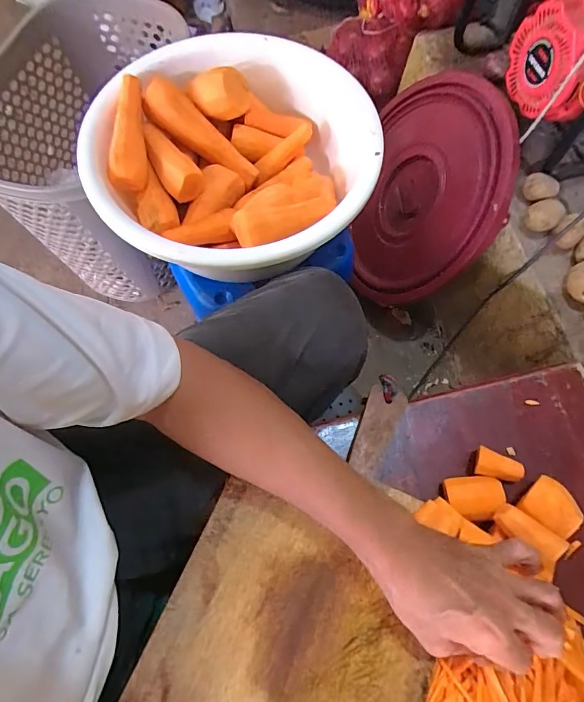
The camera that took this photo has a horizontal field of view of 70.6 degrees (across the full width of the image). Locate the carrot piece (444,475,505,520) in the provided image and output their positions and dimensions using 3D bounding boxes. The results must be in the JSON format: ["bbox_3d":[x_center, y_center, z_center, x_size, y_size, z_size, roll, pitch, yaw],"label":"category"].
[{"bbox_3d":[0.182,0.149,0.420,0.055,0.041,0.041,1,68,-1],"label":"carrot piece"}]

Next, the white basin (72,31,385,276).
[{"bbox_3d":[-0.067,-0.239,0.544,0.325,0.118,0.349,0,68,-1],"label":"white basin"}]

